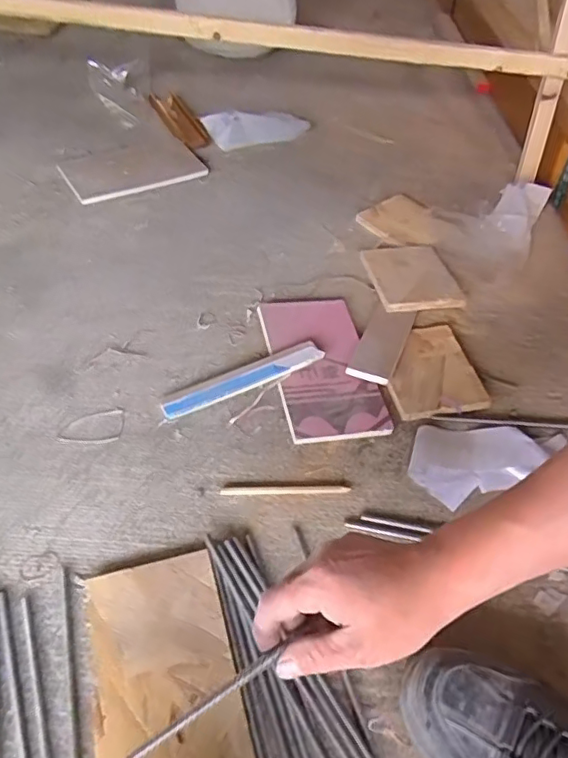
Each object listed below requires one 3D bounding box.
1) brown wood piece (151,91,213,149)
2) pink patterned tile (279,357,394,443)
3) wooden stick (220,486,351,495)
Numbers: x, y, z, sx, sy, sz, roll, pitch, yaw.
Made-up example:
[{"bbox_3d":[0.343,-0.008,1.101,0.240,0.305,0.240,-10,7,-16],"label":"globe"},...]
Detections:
[{"bbox_3d":[-0.202,-0.504,1.108,0.060,0.016,0.222,-14,50,-19],"label":"brown wood piece"},{"bbox_3d":[0.057,0.020,0.668,0.113,0.013,0.109,-6,51,-13],"label":"pink patterned tile"},{"bbox_3d":[0.002,0.114,0.594,0.129,0.005,0.011,2,47,-5],"label":"wooden stick"}]

